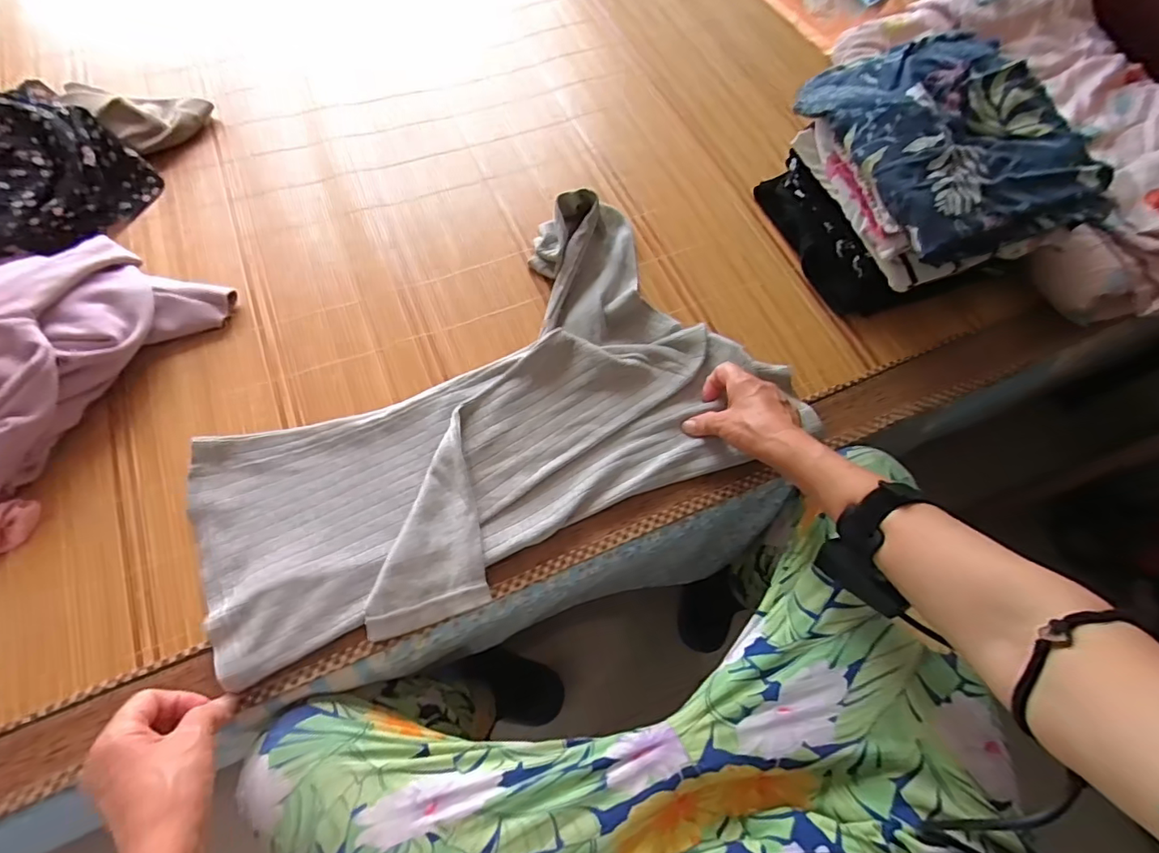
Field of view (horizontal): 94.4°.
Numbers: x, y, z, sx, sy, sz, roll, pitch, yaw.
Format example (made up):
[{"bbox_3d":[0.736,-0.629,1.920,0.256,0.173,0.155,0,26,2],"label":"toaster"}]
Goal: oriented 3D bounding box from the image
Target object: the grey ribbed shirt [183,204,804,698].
[{"bbox_3d":[-0.090,-0.002,0.542,0.567,0.050,0.321,-33,72,-16],"label":"grey ribbed shirt"}]

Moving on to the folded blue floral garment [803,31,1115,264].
[{"bbox_3d":[0.381,-0.295,0.551,0.213,0.056,0.269,-19,68,-11],"label":"folded blue floral garment"}]

